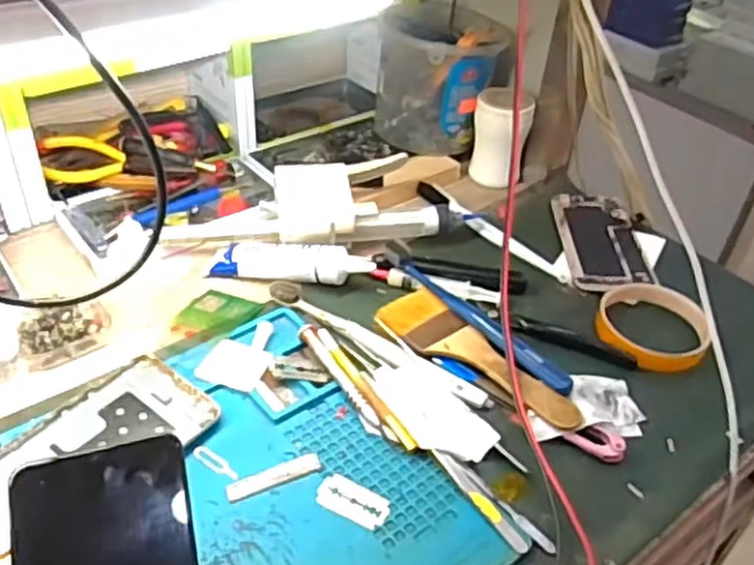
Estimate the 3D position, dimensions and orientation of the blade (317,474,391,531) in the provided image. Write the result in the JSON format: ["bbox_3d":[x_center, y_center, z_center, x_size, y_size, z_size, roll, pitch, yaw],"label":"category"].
[{"bbox_3d":[-0.013,0.127,0.430,0.042,0.004,0.023,20,42,18],"label":"blade"}]

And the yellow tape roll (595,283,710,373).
[{"bbox_3d":[0.206,0.032,0.557,0.076,0.025,0.083,3,39,-2],"label":"yellow tape roll"}]

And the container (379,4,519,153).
[{"bbox_3d":[0.062,-0.203,0.736,0.122,0.117,0.107,6,39,1],"label":"container"}]

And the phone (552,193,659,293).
[{"bbox_3d":[0.202,-0.038,0.662,0.072,0.012,0.157,3,39,-2],"label":"phone"}]

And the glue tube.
[{"bbox_3d":[-0.068,-0.016,0.585,0.128,0.023,0.034,8,39,4],"label":"glue tube"}]

